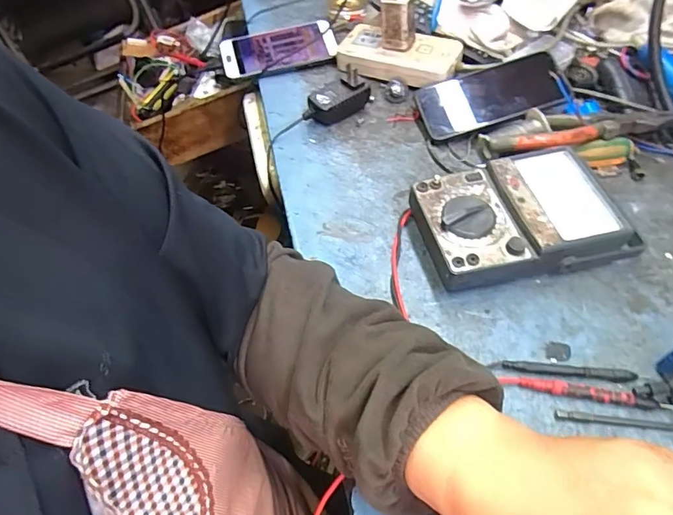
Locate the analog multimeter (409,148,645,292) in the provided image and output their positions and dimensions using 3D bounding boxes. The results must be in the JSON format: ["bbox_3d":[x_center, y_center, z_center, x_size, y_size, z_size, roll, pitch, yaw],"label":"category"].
[{"bbox_3d":[0.167,-0.035,0.446,0.175,0.051,0.111,-13,54,-7],"label":"analog multimeter"}]

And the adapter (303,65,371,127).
[{"bbox_3d":[-0.001,-0.184,0.570,0.045,0.039,0.076,34,62,25],"label":"adapter"}]

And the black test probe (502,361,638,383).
[{"bbox_3d":[0.182,0.090,0.381,0.099,0.008,0.011,4,54,6],"label":"black test probe"}]

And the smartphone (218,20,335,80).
[{"bbox_3d":[-0.080,-0.283,0.649,0.149,0.013,0.072,-15,67,-4],"label":"smartphone"}]

